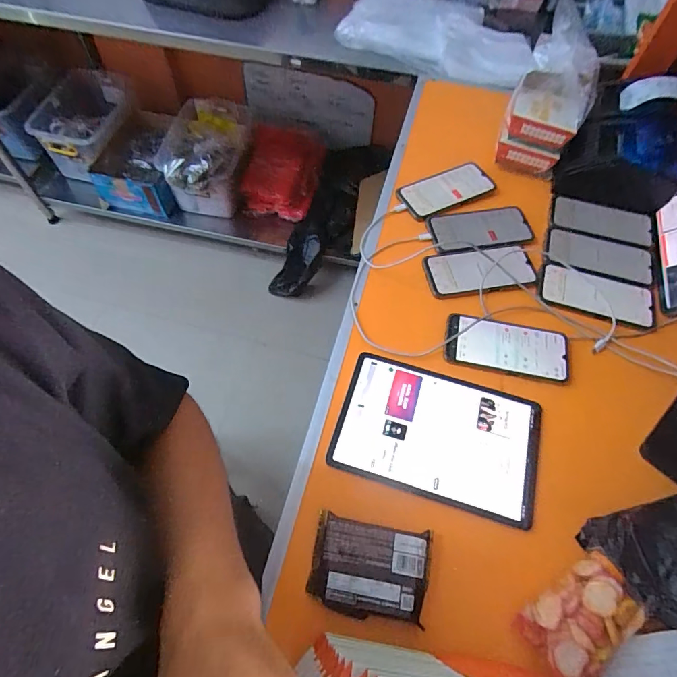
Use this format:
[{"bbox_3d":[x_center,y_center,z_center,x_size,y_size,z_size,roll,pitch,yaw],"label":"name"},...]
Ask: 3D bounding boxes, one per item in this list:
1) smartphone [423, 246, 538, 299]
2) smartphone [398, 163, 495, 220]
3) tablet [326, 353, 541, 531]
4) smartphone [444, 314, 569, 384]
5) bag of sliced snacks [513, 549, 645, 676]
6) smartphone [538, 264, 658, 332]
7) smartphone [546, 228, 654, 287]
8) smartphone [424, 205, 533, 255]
[{"bbox_3d":[0.221,-0.109,0.655,0.165,0.011,0.080,-6,62,-6],"label":"smartphone"},{"bbox_3d":[0.188,-0.260,0.735,0.157,0.012,0.077,-24,76,-7],"label":"smartphone"},{"bbox_3d":[0.126,0.121,0.536,0.250,0.008,0.162,16,62,7],"label":"tablet"},{"bbox_3d":[0.238,0.014,0.593,0.164,0.013,0.081,11,62,4],"label":"smartphone"},{"bbox_3d":[0.244,0.282,0.423,0.123,0.041,0.070,-31,67,-17],"label":"bag of sliced snacks"},{"bbox_3d":[0.396,-0.065,0.643,0.165,0.011,0.080,14,62,5],"label":"smartphone"},{"bbox_3d":[0.422,-0.135,0.678,0.163,0.007,0.079,16,62,6],"label":"smartphone"},{"bbox_3d":[0.236,-0.184,0.700,0.163,0.011,0.085,-7,62,-6],"label":"smartphone"}]

